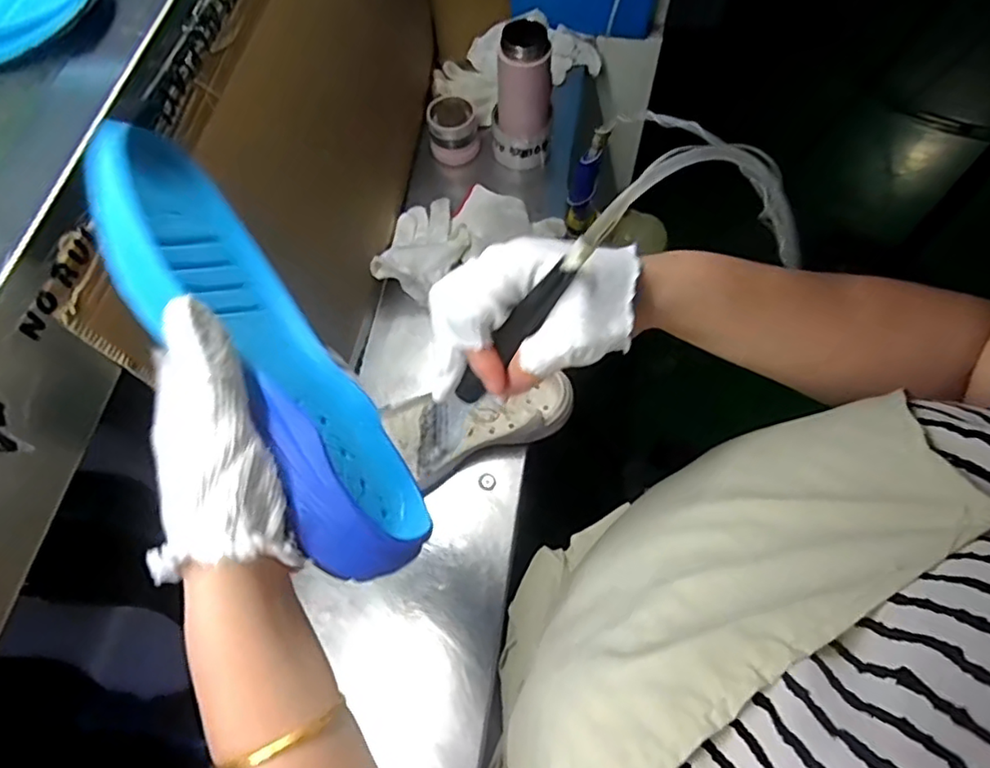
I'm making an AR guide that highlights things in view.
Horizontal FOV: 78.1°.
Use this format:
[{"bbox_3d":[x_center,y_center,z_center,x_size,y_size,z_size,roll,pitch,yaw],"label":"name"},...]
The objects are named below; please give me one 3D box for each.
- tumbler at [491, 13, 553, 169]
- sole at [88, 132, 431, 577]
[{"bbox_3d":[0.034,-0.359,0.769,0.074,0.164,0.058,9,63,7],"label":"tumbler"},{"bbox_3d":[-0.116,-0.011,0.313,0.061,0.078,0.236,-34,97,-13],"label":"sole"}]

